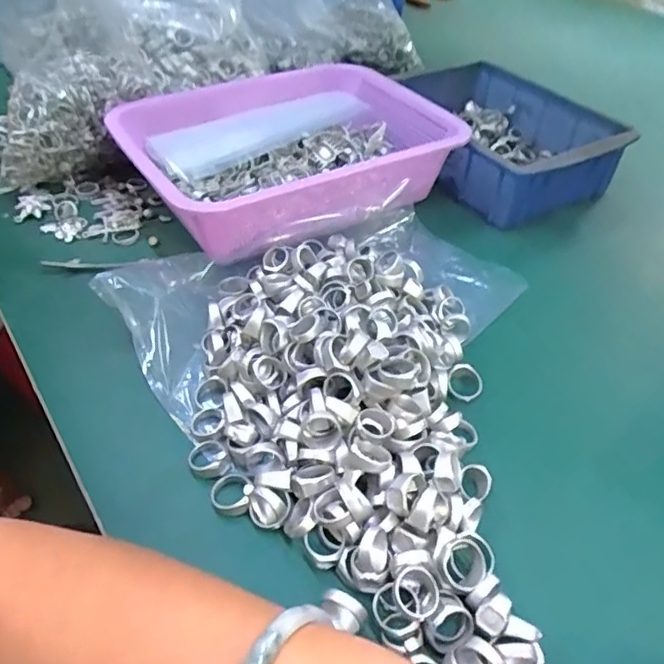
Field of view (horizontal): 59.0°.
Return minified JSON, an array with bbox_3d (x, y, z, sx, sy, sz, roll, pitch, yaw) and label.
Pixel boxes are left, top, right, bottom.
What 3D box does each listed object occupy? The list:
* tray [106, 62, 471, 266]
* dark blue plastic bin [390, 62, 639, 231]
[{"bbox_3d":[-0.040,-0.180,0.589,0.292,0.074,0.221,-24,51,-25],"label":"tray"},{"bbox_3d":[0.185,-0.217,0.657,0.175,0.077,0.241,-15,47,-18],"label":"dark blue plastic bin"}]

